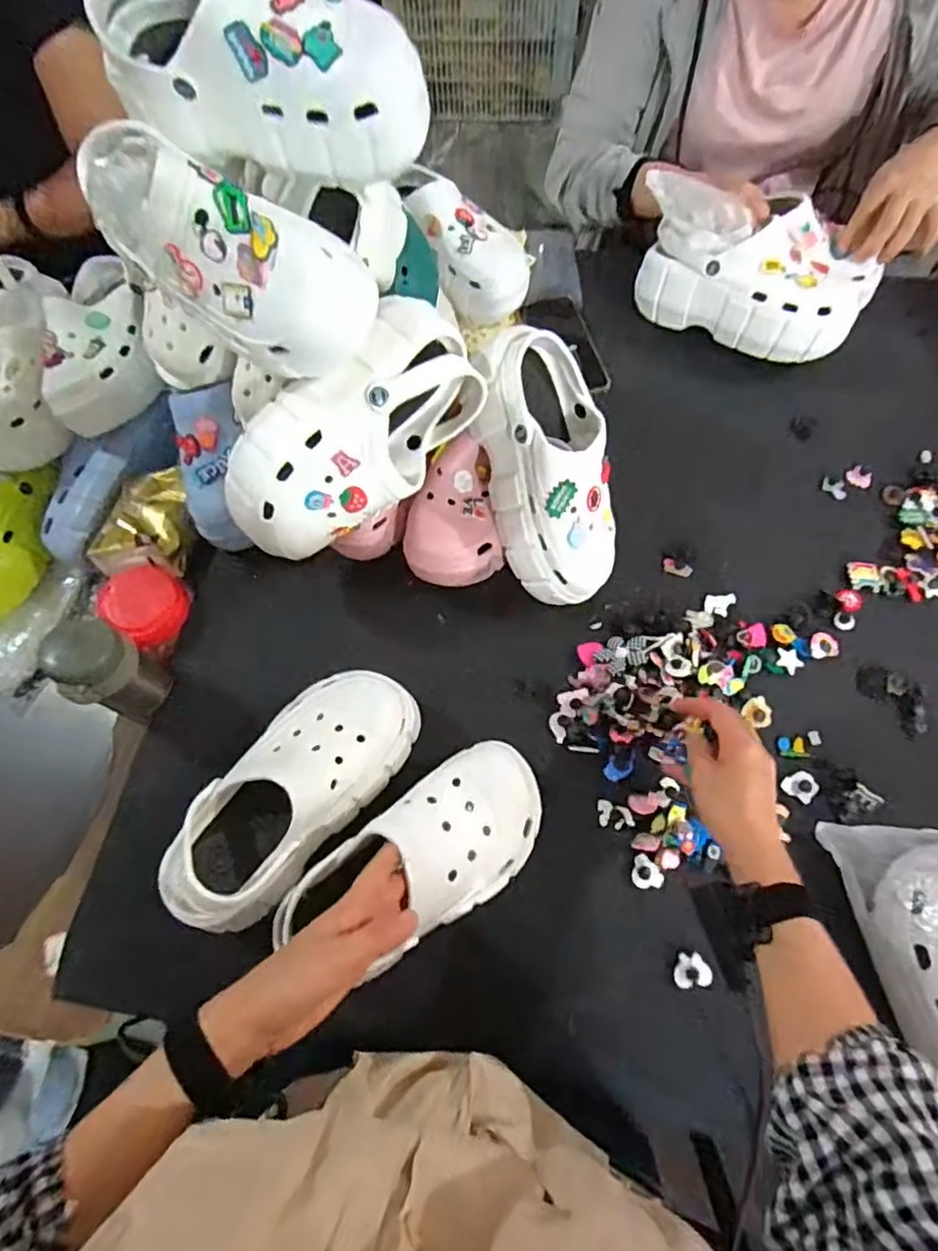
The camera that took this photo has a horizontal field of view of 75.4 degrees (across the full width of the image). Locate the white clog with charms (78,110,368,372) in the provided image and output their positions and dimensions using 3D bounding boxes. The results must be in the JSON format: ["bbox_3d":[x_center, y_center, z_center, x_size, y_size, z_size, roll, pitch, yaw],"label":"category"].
[{"bbox_3d":[-0.189,-0.292,0.458,0.241,0.092,0.105,30,70,-8],"label":"white clog with charms"}]

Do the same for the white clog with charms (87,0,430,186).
[{"bbox_3d":[-0.158,-0.416,0.453,0.246,0.103,0.092,18,69,9],"label":"white clog with charms"}]

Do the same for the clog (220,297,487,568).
[{"bbox_3d":[-0.113,-0.179,0.567,0.258,0.137,0.110,-39,41,6],"label":"clog"}]

